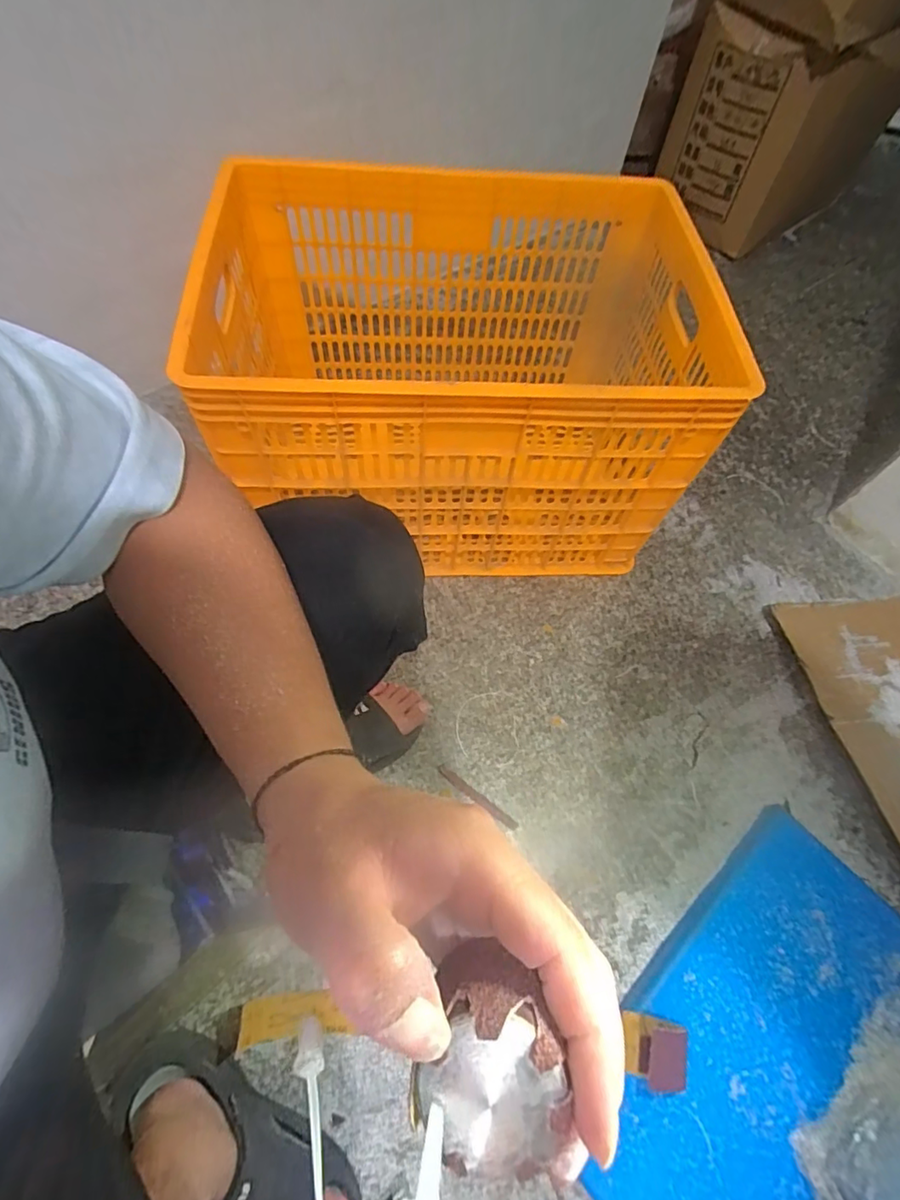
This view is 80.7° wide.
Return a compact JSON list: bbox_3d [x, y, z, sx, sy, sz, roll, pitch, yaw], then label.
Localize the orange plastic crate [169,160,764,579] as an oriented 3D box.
[{"bbox_3d":[0.013,-0.361,0.874,0.664,0.427,0.520,-1,63,-4],"label":"orange plastic crate"}]

